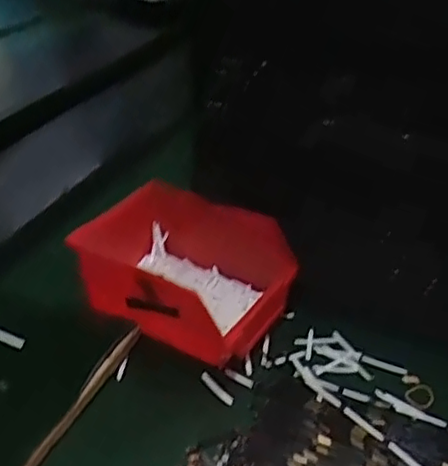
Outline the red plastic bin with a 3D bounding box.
[{"bbox_3d":[-0.026,0.031,0.491,0.133,0.071,0.101,18,36,26],"label":"red plastic bin"}]

